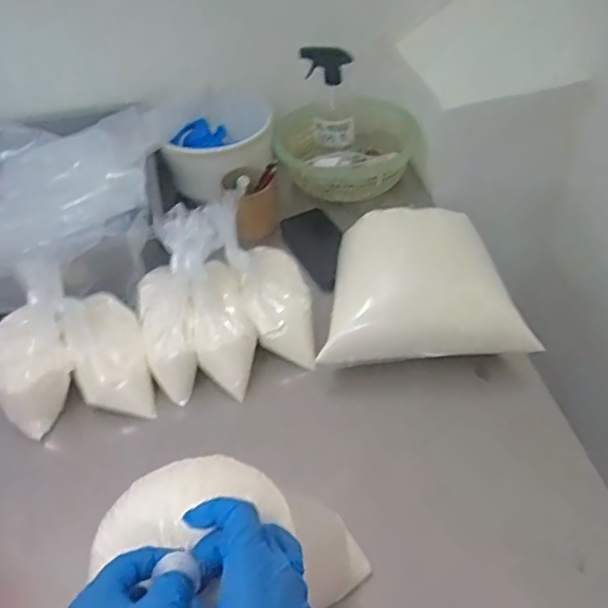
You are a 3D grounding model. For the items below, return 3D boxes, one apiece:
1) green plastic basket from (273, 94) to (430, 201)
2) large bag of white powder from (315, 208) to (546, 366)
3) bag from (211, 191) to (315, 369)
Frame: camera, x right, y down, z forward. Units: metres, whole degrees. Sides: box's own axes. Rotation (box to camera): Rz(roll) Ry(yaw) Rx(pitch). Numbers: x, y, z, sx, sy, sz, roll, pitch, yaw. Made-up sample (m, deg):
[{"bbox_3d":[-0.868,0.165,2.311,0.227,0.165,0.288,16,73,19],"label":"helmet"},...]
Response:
[{"bbox_3d":[0.079,-0.278,1.097,0.219,0.113,0.242,33,55,32],"label":"green plastic basket"},{"bbox_3d":[0.145,-0.033,0.812,0.251,0.114,0.193,-5,44,-1],"label":"large bag of white powder"},{"bbox_3d":[-0.038,-0.032,0.813,0.101,0.235,0.080,-32,9,-26],"label":"bag"}]

